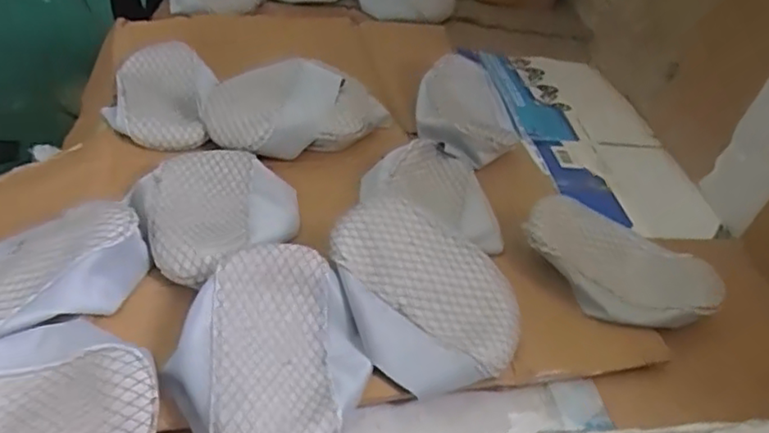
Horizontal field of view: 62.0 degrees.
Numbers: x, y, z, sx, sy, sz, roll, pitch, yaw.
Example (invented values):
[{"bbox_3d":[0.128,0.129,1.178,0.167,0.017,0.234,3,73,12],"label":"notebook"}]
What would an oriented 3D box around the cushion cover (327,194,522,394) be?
[{"bbox_3d":[0.052,0.092,0.867,0.211,0.032,0.285,-26,70,-18],"label":"cushion cover"}]

